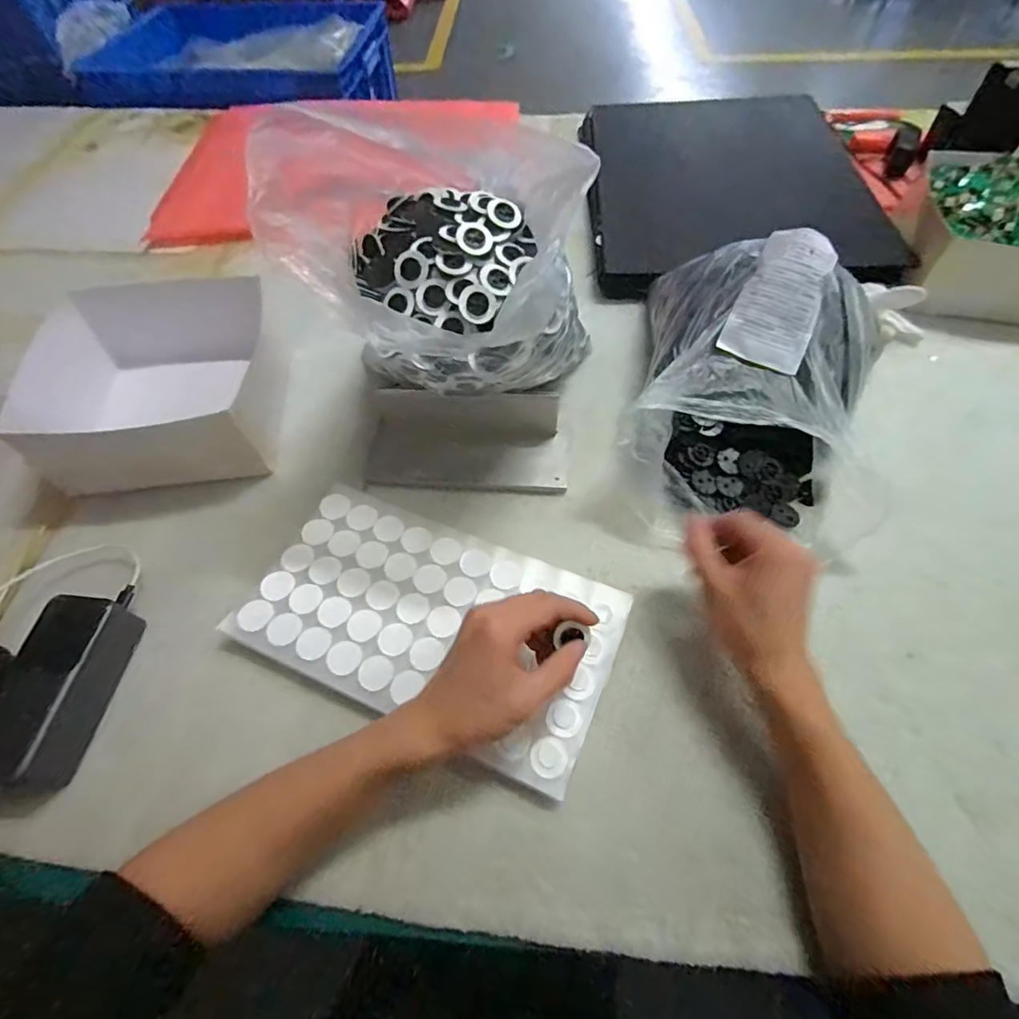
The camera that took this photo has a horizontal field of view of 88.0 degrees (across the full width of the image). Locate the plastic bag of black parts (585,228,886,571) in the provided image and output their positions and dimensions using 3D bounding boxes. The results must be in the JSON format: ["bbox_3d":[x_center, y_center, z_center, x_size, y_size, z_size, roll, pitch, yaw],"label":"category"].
[{"bbox_3d":[0.231,-0.105,0.475,0.220,0.152,0.277,19,61,13],"label":"plastic bag of black parts"}]

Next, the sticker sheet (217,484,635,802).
[{"bbox_3d":[-0.064,0.088,0.437,0.291,0.008,0.164,20,61,13],"label":"sticker sheet"}]

